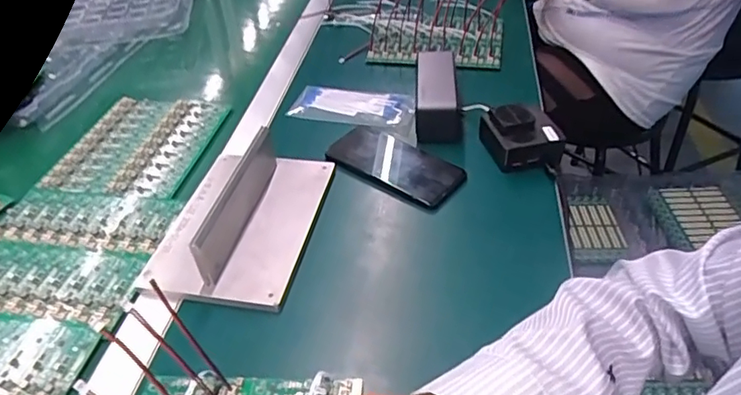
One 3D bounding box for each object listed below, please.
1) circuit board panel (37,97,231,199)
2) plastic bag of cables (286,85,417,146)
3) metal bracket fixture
[{"bbox_3d":[-0.284,-0.067,0.662,0.168,0.010,0.181,6,44,10],"label":"circuit board panel"},{"bbox_3d":[-0.018,-0.116,0.689,0.185,0.018,0.076,15,46,19],"label":"plastic bag of cables"},{"bbox_3d":[-0.127,0.001,0.533,0.141,0.062,0.212,7,44,11],"label":"metal bracket fixture"}]

